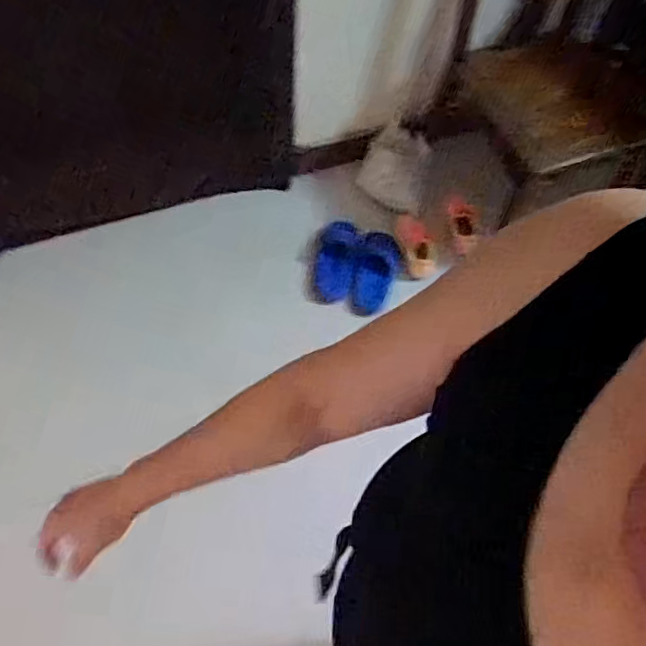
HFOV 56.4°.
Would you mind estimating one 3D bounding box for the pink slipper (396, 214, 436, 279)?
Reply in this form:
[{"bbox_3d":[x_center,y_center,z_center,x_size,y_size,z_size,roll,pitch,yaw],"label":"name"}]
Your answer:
[{"bbox_3d":[0.294,-0.243,1.861,0.090,0.070,0.221,-9,62,-8],"label":"pink slipper"}]

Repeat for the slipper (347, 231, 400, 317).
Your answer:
[{"bbox_3d":[0.159,-0.156,1.845,0.117,0.076,0.264,18,76,7],"label":"slipper"}]

